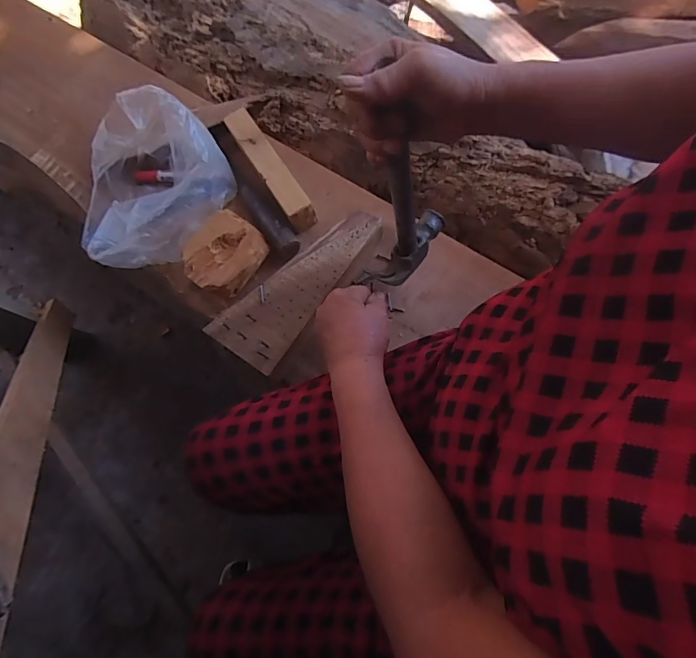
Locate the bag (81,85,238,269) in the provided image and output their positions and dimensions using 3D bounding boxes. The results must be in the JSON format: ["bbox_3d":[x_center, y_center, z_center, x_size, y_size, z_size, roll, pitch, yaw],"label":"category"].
[{"bbox_3d":[-0.269,-0.182,0.596,0.178,0.126,0.213,24,75,6],"label":"bag"}]

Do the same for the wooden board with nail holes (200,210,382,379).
[{"bbox_3d":[-0.062,-0.062,0.546,0.094,0.028,0.231,36,77,9],"label":"wooden board with nail holes"}]

